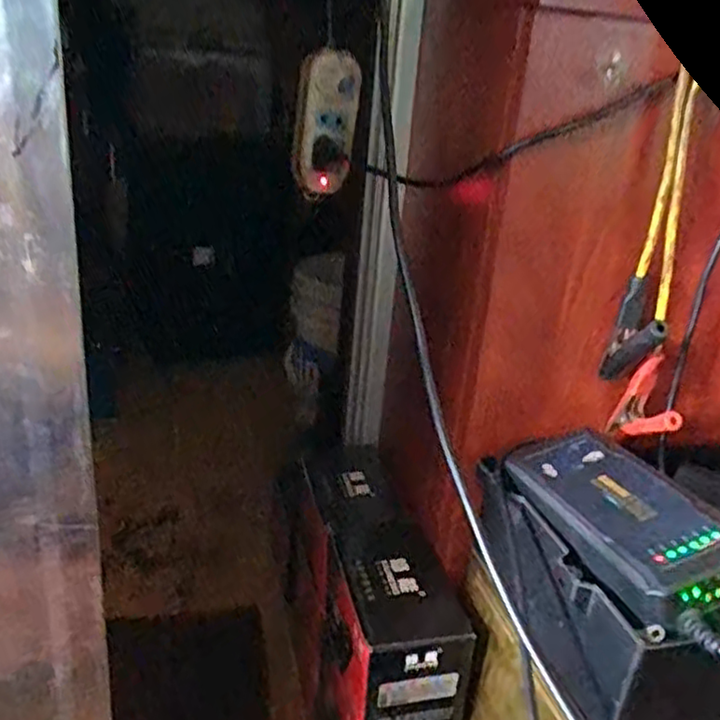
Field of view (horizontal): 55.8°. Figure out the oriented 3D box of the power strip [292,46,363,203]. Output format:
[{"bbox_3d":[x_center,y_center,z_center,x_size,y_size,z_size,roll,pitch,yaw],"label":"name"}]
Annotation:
[{"bbox_3d":[-0.035,-0.232,0.675,0.062,0.130,0.026,3,23,-5],"label":"power strip"}]

